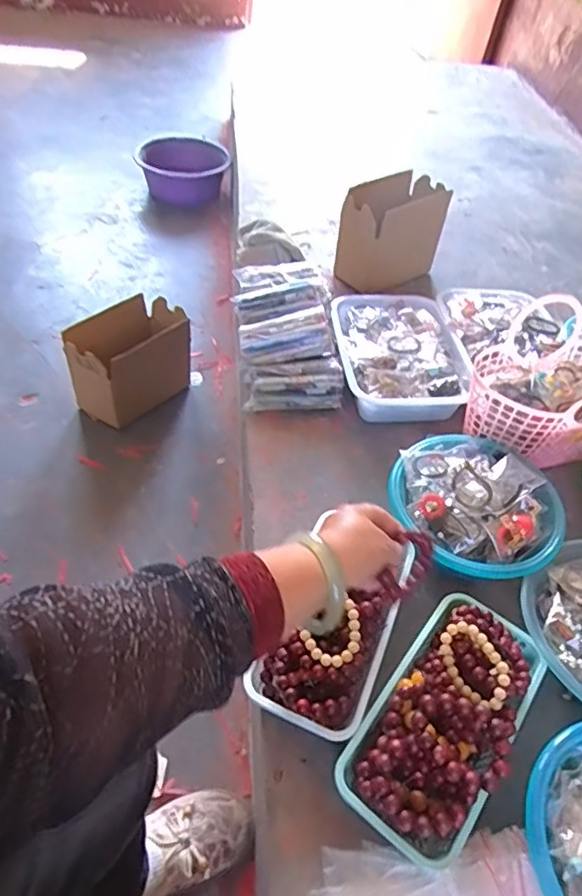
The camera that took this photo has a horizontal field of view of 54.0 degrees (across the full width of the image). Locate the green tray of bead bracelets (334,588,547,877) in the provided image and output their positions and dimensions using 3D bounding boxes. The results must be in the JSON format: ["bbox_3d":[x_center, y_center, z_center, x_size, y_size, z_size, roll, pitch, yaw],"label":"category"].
[{"bbox_3d":[0.167,0.264,0.585,0.125,0.083,0.253,32,52,21],"label":"green tray of bead bracelets"}]

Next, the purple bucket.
[{"bbox_3d":[-0.310,-0.799,1.664,0.253,0.139,0.227,-1,48,-8],"label":"purple bucket"}]

